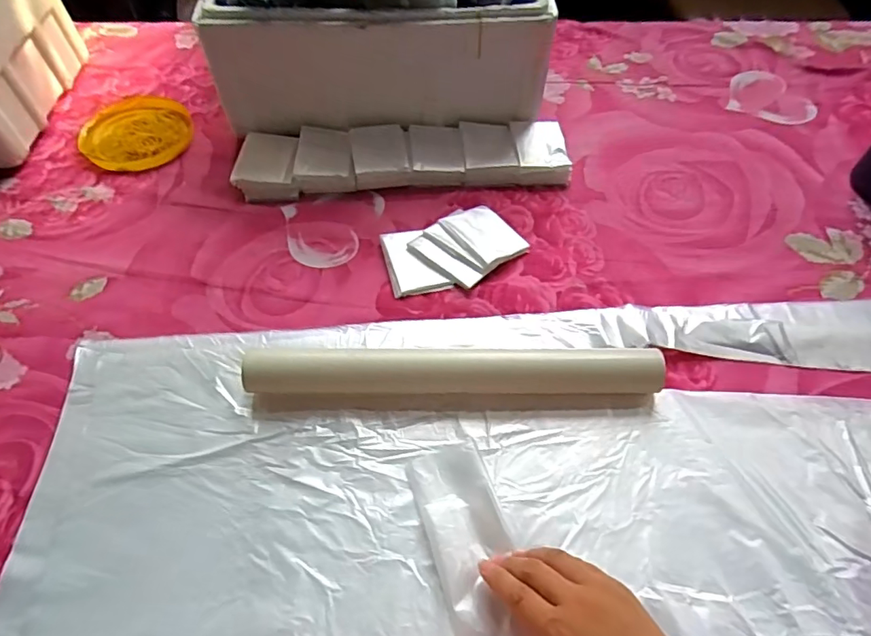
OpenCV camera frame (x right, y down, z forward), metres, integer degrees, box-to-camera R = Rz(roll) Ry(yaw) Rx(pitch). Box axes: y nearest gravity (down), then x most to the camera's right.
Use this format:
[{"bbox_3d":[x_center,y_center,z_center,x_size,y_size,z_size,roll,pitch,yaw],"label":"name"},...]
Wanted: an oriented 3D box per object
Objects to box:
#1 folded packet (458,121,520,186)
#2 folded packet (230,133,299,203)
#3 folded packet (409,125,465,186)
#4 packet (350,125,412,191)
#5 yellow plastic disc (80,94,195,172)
[{"bbox_3d":[0.066,-0.203,0.643,0.064,0.027,0.090,-3,56,-2],"label":"folded packet"},{"bbox_3d":[-0.203,-0.179,0.623,0.076,0.034,0.074,-4,56,-2],"label":"folded packet"},{"bbox_3d":[0.001,-0.207,0.634,0.062,0.007,0.087,-3,56,-2],"label":"folded packet"},{"bbox_3d":[-0.067,-0.198,0.635,0.064,0.031,0.082,-7,56,-5],"label":"packet"},{"bbox_3d":[-0.386,-0.243,0.678,0.131,0.015,0.144,0,56,0],"label":"yellow plastic disc"}]

